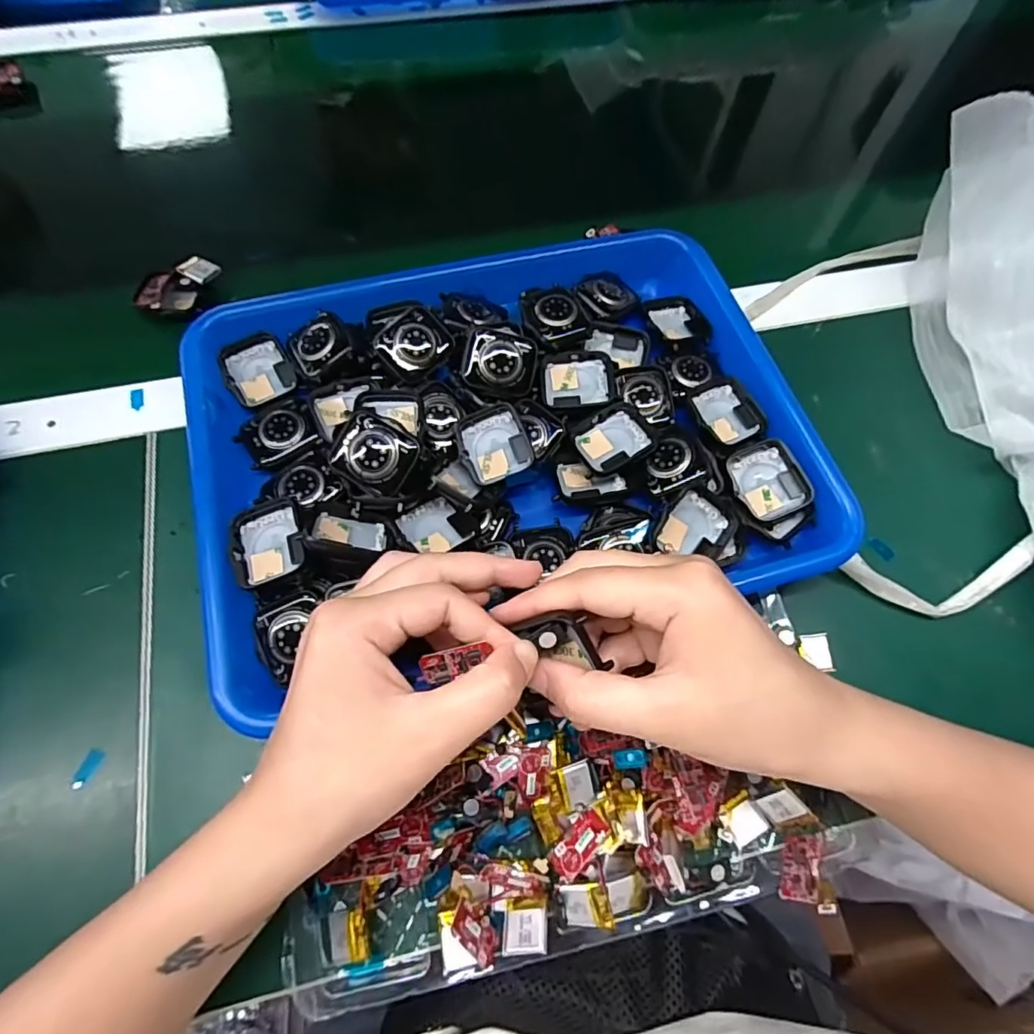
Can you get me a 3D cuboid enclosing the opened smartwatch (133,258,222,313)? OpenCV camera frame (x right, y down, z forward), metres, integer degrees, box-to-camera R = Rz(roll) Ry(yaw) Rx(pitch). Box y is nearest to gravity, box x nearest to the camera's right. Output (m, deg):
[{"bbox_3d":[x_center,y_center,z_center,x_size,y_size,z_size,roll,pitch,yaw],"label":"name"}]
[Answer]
[{"bbox_3d":[-0.230,-0.156,0.375,0.032,0.020,0.055,42,71,15],"label":"opened smartwatch"}]

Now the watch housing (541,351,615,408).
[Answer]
[{"bbox_3d":[0.036,-0.080,0.321,0.041,0.010,0.033,-1,66,-3],"label":"watch housing"}]

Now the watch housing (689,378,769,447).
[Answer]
[{"bbox_3d":[0.121,-0.060,0.319,0.036,0.011,0.042,-29,70,-14],"label":"watch housing"}]

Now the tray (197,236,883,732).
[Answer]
[{"bbox_3d":[-0.006,-0.045,0.314,0.325,0.052,0.243,-14,67,-8],"label":"tray"}]

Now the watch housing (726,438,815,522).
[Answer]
[{"bbox_3d":[0.137,-0.020,0.301,0.036,0.012,0.042,-18,68,-10],"label":"watch housing"}]

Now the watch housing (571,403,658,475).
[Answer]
[{"bbox_3d":[0.054,-0.044,0.308,0.040,0.010,0.035,-21,68,-11],"label":"watch housing"}]

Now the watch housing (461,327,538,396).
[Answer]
[{"bbox_3d":[-0.009,-0.088,0.311,0.040,0.007,0.035,11,87,-9],"label":"watch housing"}]

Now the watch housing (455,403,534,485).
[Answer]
[{"bbox_3d":[-0.012,-0.040,0.299,0.035,0.014,0.037,-15,67,-9],"label":"watch housing"}]

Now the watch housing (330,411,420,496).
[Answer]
[{"bbox_3d":[-0.070,-0.032,0.272,0.037,0.006,0.036,26,91,3],"label":"watch housing"}]

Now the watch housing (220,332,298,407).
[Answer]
[{"bbox_3d":[-0.153,-0.087,0.325,0.039,0.011,0.039,-32,86,-16],"label":"watch housing"}]

